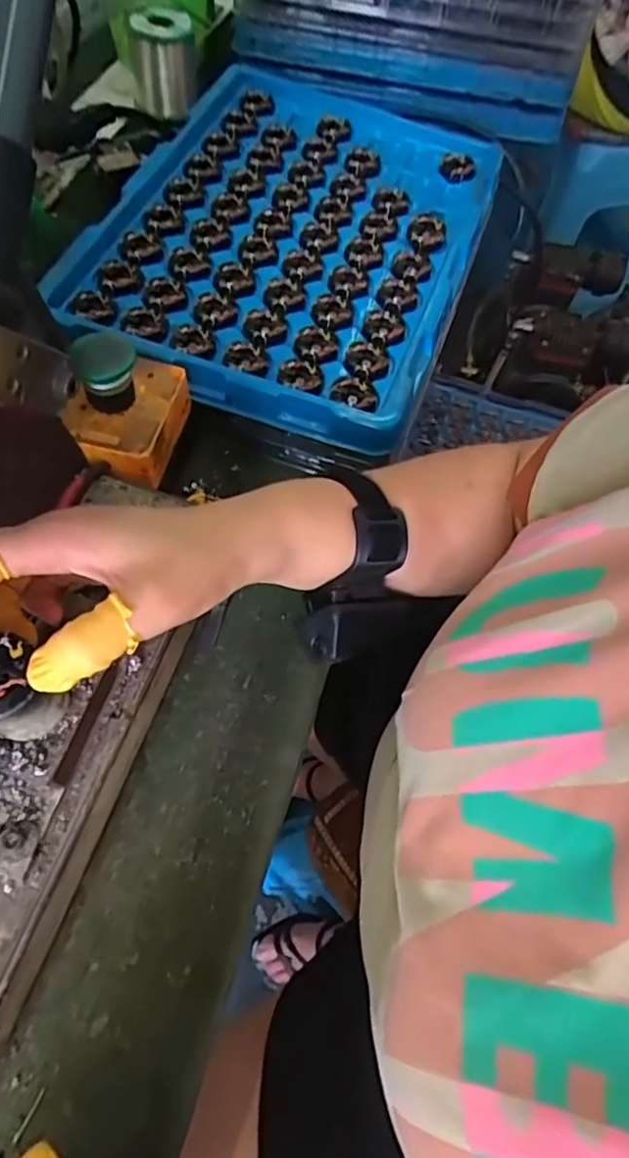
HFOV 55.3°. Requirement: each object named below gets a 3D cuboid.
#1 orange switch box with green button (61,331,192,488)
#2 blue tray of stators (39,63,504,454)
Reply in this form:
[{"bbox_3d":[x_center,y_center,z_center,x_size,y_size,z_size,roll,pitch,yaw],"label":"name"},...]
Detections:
[{"bbox_3d":[-0.118,-0.110,0.366,0.065,0.050,0.080,10,62,0],"label":"orange switch box with green button"},{"bbox_3d":[-0.013,-0.300,0.494,0.280,0.037,0.414,19,62,4],"label":"blue tray of stators"}]

